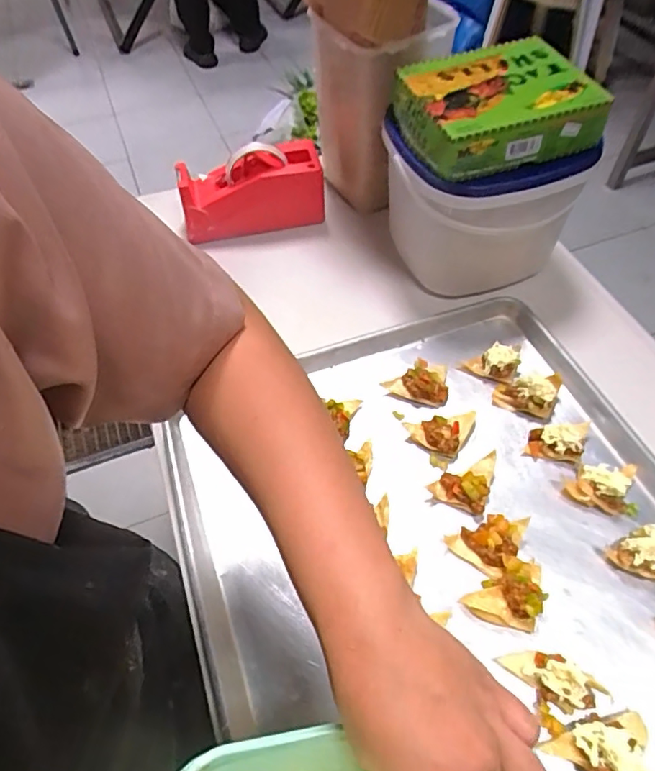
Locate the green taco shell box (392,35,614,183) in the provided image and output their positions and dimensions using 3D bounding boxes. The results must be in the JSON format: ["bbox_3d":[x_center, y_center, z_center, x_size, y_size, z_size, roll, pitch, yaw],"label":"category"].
[{"bbox_3d":[0.175,-0.300,0.573,0.183,0.056,0.156,-14,55,-9],"label":"green taco shell box"}]

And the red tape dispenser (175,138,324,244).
[{"bbox_3d":[-0.108,-0.278,0.759,0.197,0.108,0.067,-9,54,-6],"label":"red tape dispenser"}]

